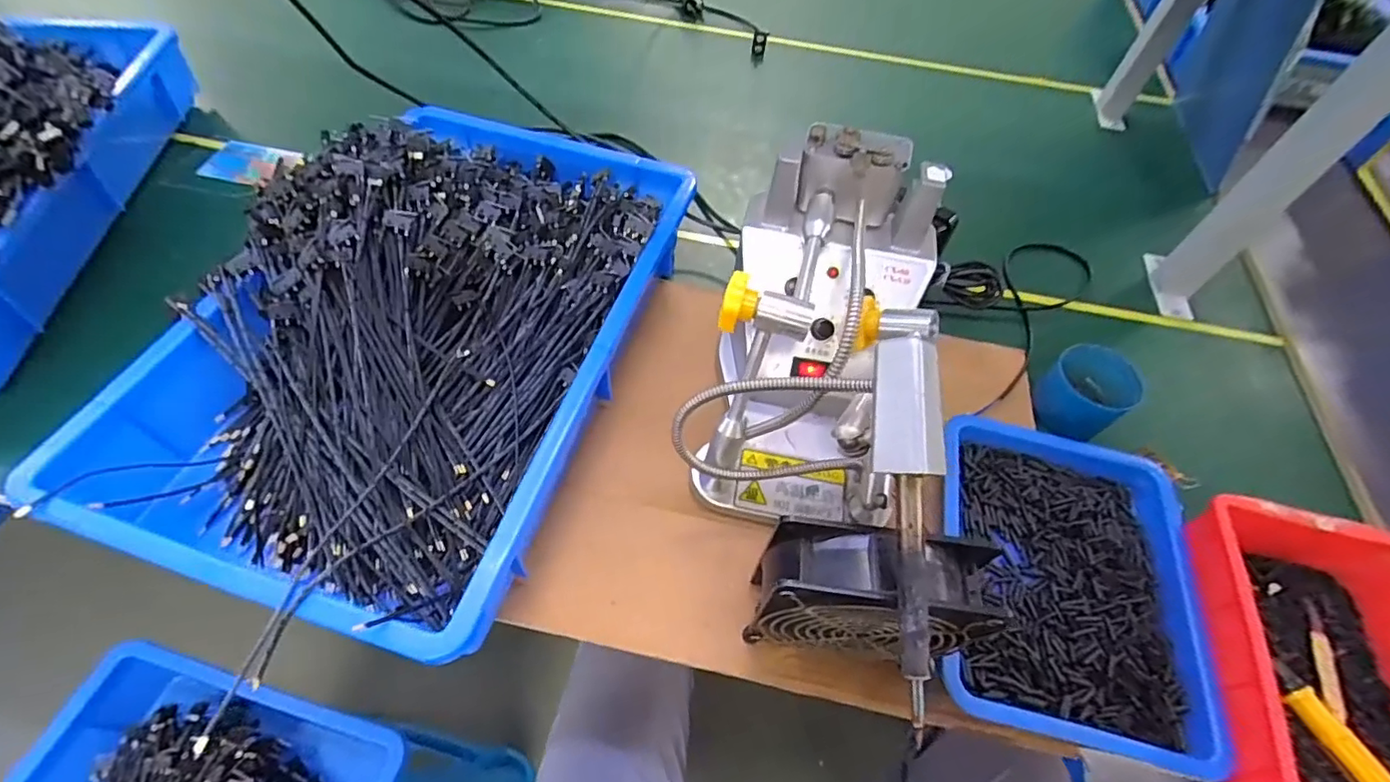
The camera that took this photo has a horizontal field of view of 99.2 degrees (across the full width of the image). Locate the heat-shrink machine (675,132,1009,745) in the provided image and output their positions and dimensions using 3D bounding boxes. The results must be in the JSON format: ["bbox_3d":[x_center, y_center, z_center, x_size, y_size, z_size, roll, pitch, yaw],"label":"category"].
[{"bbox_3d":[0.076,0.005,0.394,0.154,0.184,0.342,11,53,5],"label":"heat-shrink machine"}]

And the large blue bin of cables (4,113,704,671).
[{"bbox_3d":[-0.198,-0.059,0.452,0.286,0.112,0.435,15,54,9],"label":"large blue bin of cables"}]

